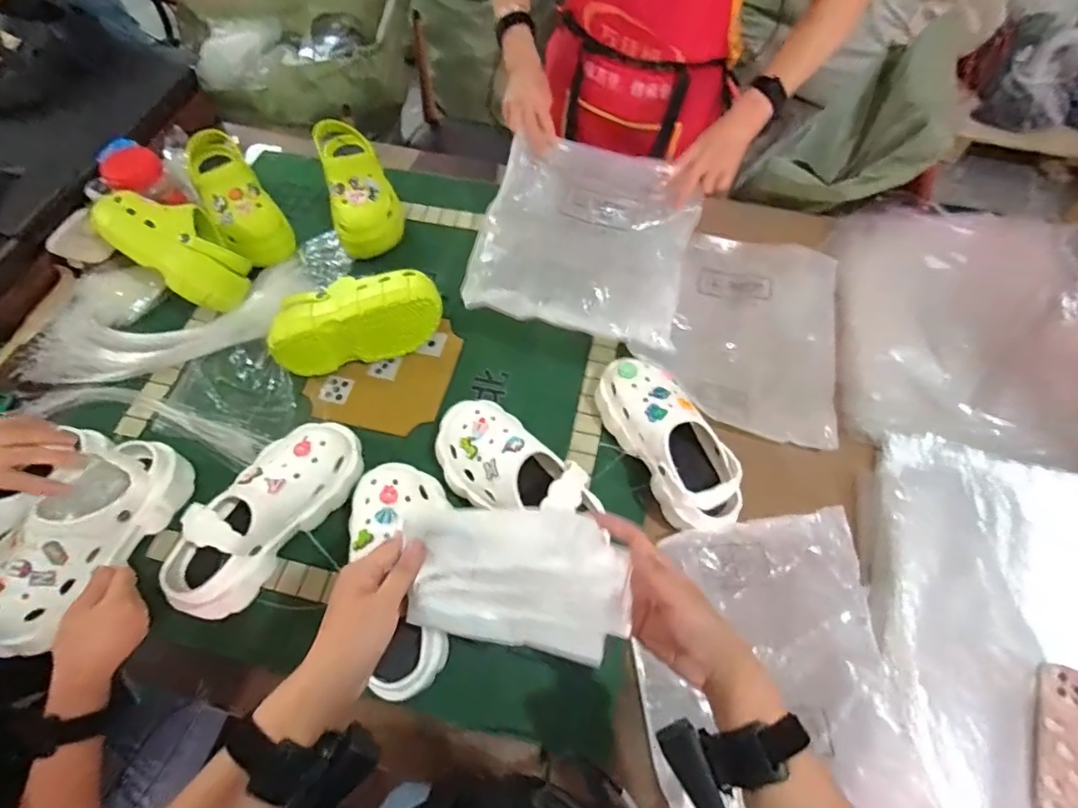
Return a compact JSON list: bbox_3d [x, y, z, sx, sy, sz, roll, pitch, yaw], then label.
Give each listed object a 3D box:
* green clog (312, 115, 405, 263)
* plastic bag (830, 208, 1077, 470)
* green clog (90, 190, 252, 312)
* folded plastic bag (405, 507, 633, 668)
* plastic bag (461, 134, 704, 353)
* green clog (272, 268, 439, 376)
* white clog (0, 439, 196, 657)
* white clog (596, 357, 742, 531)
[{"bbox_3d":[-0.318,-0.387,0.955,0.115,0.081,0.250,-18,78,-10],"label":"green clog"},{"bbox_3d":[0.636,-0.131,0.834,0.364,0.040,0.439,5,64,15],"label":"plastic bag"},{"bbox_3d":[-0.586,-0.261,0.869,0.246,0.088,0.125,34,64,-14],"label":"green clog"},{"bbox_3d":[-0.014,0.137,0.424,0.168,0.026,0.110,10,98,-2],"label":"folded plastic bag"},{"bbox_3d":[0.067,-0.240,0.799,0.300,0.074,0.306,14,63,6],"label":"plastic bag"},{"bbox_3d":[-0.281,-0.137,0.836,0.252,0.104,0.119,-17,64,-10],"label":"green clog"},{"bbox_3d":[-0.573,0.162,0.676,0.120,0.111,0.269,26,65,12],"label":"white clog"},{"bbox_3d":[0.174,0.051,0.744,0.106,0.102,0.266,-27,66,-14],"label":"white clog"}]

